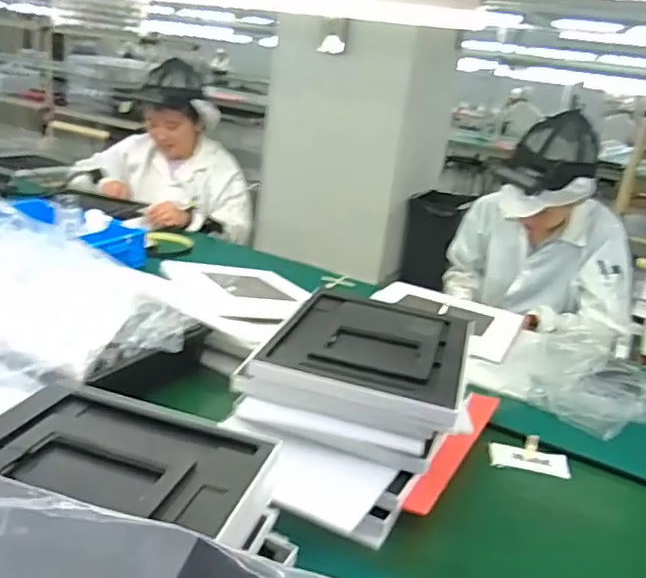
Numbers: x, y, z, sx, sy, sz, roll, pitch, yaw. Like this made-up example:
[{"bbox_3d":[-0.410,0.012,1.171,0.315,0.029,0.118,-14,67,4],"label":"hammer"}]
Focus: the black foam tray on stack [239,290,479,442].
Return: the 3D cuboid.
[{"bbox_3d":[0.064,0.086,0.861,0.264,0.048,0.291,12,21,13],"label":"black foam tray on stack"}]

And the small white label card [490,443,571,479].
[{"bbox_3d":[0.300,0.249,0.907,0.111,0.007,0.055,8,24,14],"label":"small white label card"}]

